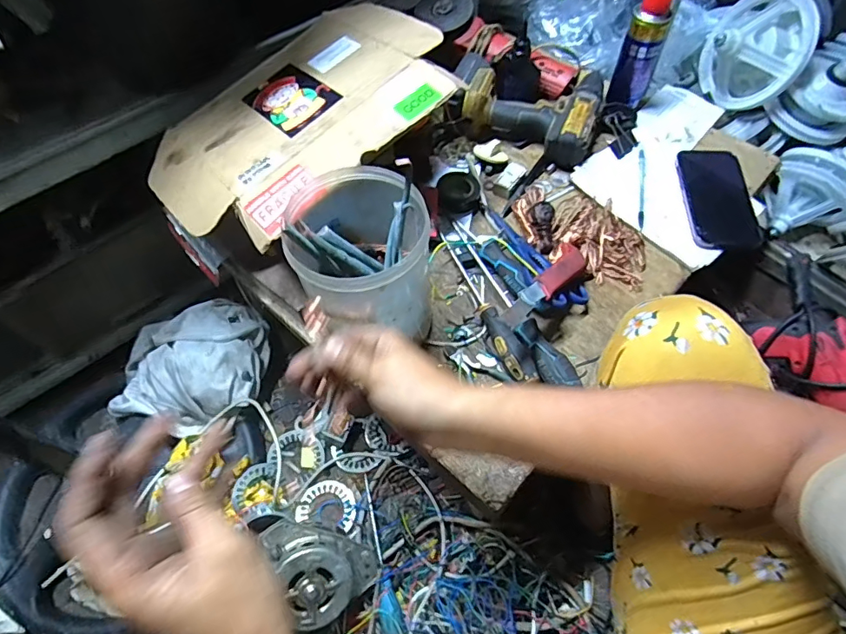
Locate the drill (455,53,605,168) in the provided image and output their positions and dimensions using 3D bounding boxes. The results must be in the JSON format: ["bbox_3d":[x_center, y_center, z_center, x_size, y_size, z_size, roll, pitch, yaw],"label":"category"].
[{"bbox_3d":[0.155,-0.323,0.727,0.220,0.065,0.179,20,62,13],"label":"drill"}]

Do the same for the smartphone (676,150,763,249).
[{"bbox_3d":[0.388,-0.156,0.643,0.079,0.016,0.160,-1,63,10],"label":"smartphone"}]

